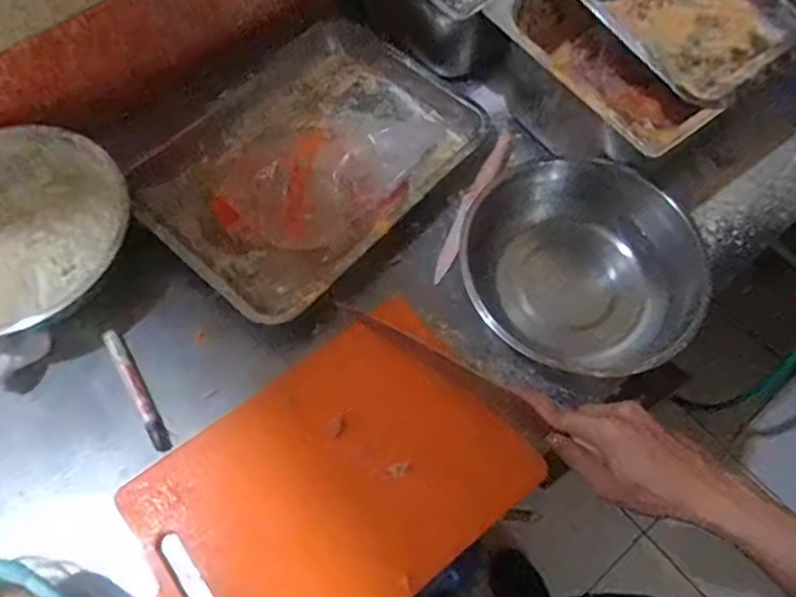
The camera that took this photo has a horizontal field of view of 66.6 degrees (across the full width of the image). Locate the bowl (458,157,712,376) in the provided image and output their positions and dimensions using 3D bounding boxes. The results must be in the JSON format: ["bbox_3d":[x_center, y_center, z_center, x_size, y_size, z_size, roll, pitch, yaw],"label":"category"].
[{"bbox_3d":[0.195,-0.039,0.659,0.252,0.096,0.211,0,64,-1],"label":"bowl"}]

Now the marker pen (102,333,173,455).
[{"bbox_3d":[-0.269,0.093,0.622,0.016,0.012,0.142,-29,68,-14],"label":"marker pen"}]

